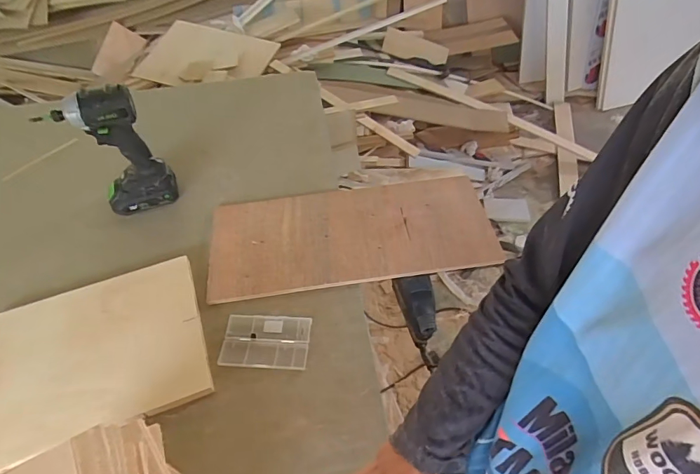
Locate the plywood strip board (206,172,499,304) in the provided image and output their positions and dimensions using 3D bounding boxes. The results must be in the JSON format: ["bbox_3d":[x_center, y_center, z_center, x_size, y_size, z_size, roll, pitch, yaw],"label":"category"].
[{"bbox_3d":[0.000,-0.010,0.784,0.498,0.017,0.215,-8,52,-3],"label":"plywood strip board"}]

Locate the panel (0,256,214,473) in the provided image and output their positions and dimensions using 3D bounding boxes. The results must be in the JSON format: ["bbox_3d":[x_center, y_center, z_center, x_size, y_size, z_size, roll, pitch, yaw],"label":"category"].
[{"bbox_3d":[-0.387,0.172,0.648,0.317,0.016,0.252,-18,55,-14],"label":"panel"}]

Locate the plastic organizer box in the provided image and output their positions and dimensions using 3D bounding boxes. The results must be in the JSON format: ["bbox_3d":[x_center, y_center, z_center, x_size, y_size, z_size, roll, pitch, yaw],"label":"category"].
[{"bbox_3d":[-0.124,0.153,0.642,0.125,0.014,0.080,2,48,3],"label":"plastic organizer box"}]

